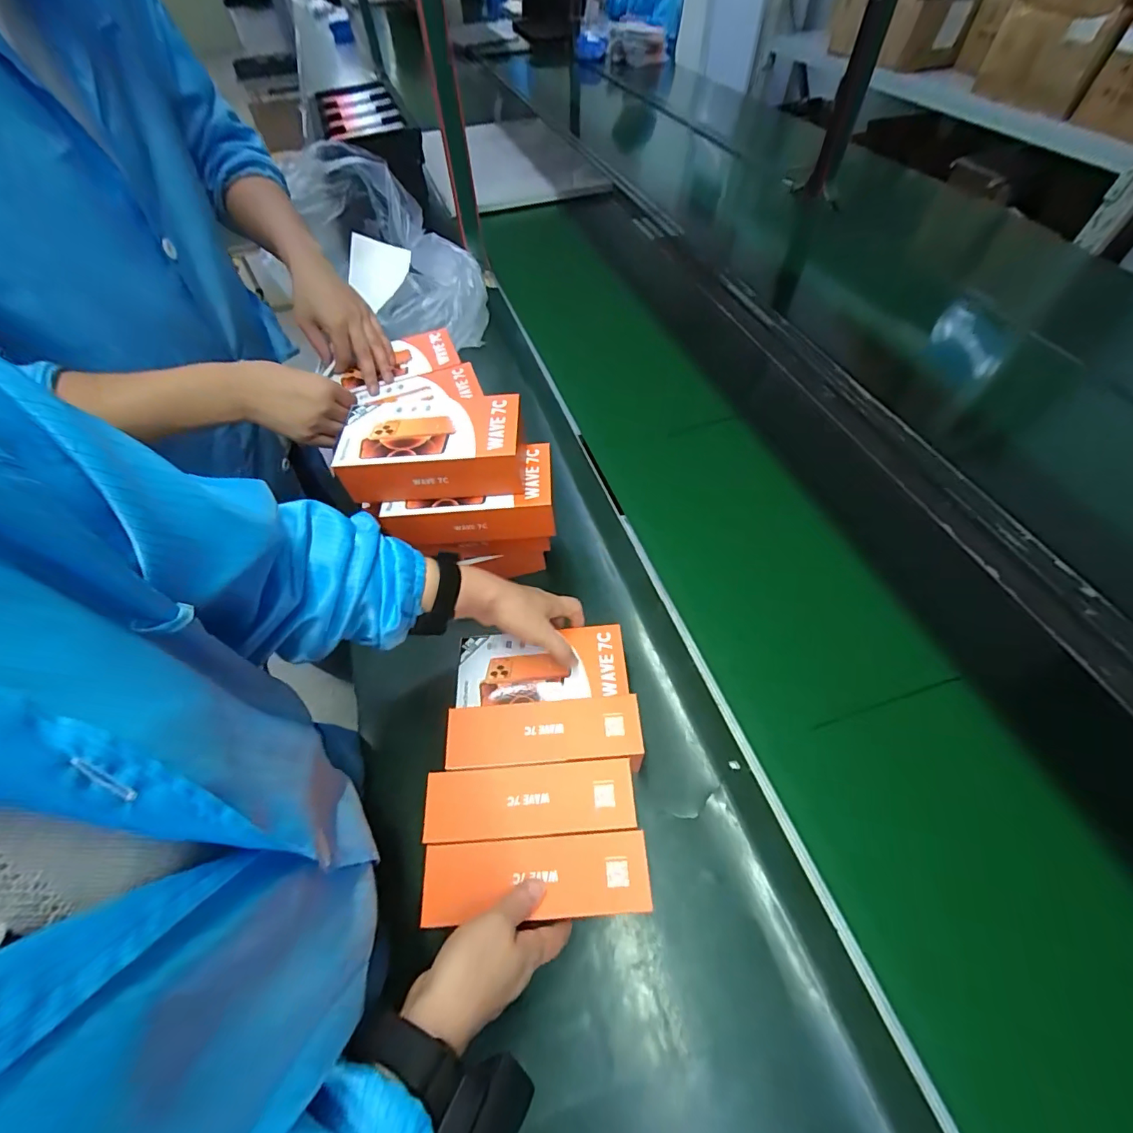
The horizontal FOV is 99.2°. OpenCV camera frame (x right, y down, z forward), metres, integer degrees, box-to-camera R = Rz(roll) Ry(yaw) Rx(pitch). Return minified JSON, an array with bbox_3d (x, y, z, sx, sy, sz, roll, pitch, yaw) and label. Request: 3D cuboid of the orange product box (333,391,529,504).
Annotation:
[{"bbox_3d":[-0.138,-0.128,0.505,0.184,0.057,0.104,-2,56,0],"label":"orange product box"}]

